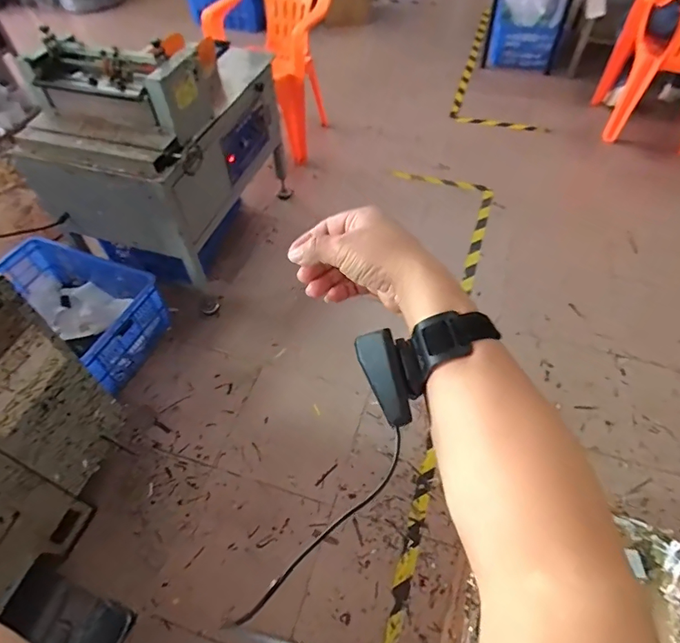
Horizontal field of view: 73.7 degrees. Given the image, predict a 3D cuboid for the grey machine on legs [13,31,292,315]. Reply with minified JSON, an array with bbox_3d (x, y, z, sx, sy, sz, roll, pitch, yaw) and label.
[{"bbox_3d":[-0.596,-0.643,1.692,0.530,0.728,0.812,15,55,14],"label":"grey machine on legs"}]

